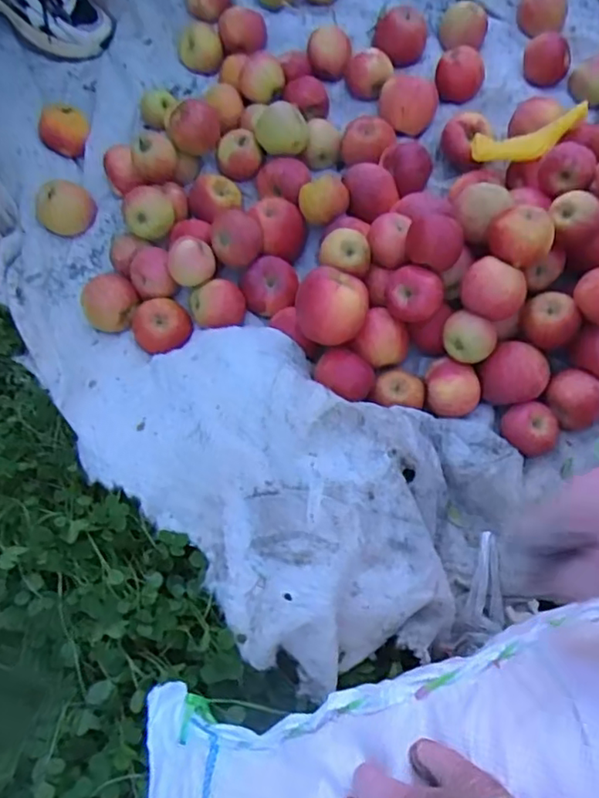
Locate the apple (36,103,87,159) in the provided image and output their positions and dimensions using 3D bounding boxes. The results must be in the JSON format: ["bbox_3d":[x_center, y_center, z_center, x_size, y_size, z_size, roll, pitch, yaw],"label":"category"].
[{"bbox_3d":[-0.333,-0.384,0.845,0.066,0.057,0.064,0,71,-1],"label":"apple"}]

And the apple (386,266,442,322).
[{"bbox_3d":[0.131,-0.120,0.702,0.064,0.058,0.054,15,71,5],"label":"apple"}]

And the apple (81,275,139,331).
[{"bbox_3d":[-0.235,-0.119,0.746,0.069,0.056,0.063,0,70,0],"label":"apple"}]

